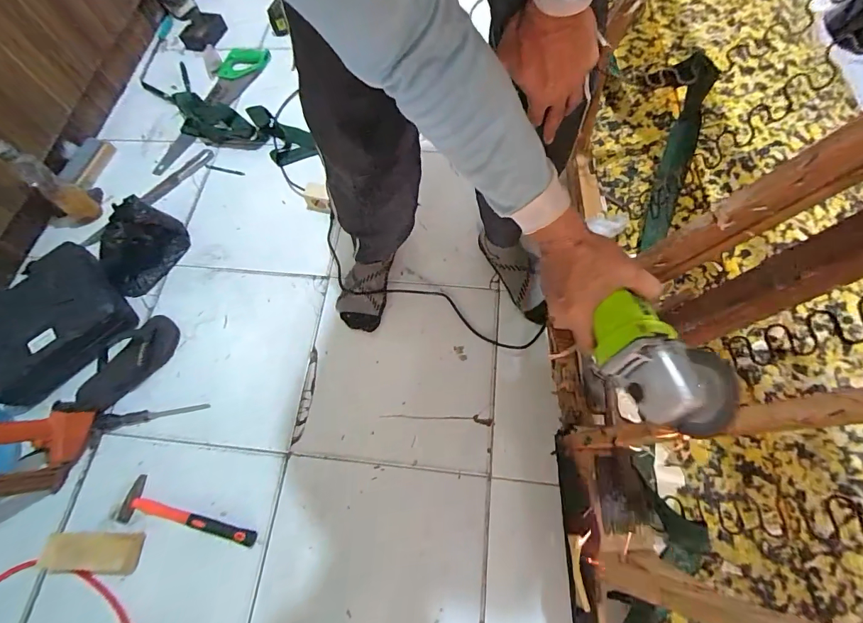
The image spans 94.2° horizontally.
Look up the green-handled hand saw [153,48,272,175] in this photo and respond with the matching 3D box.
[{"bbox_3d":[-0.643,-0.616,1.186,0.127,0.017,0.530,14,69,11],"label":"green-handled hand saw"}]

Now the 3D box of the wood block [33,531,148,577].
[{"bbox_3d":[-0.607,0.434,0.718,0.160,0.045,0.068,-1,67,1],"label":"wood block"}]

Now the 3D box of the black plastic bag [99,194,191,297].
[{"bbox_3d":[-0.664,-0.146,0.915,0.077,0.147,0.208,18,70,12],"label":"black plastic bag"}]

